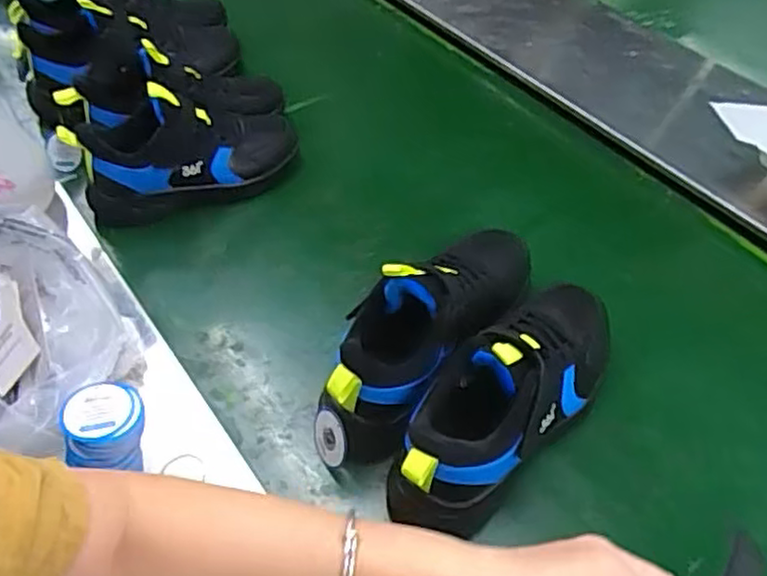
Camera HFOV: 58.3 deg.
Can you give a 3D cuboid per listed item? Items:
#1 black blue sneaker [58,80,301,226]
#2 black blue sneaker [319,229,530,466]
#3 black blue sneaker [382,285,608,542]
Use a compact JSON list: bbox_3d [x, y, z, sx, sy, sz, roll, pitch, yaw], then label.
[{"bbox_3d":[-0.213,-0.152,0.754,0.237,0.121,0.127,-8,51,-11],"label":"black blue sneaker"},{"bbox_3d":[0.047,0.025,0.606,0.091,0.126,0.267,32,55,22],"label":"black blue sneaker"},{"bbox_3d":[0.106,0.079,0.561,0.089,0.107,0.266,37,57,25],"label":"black blue sneaker"}]

